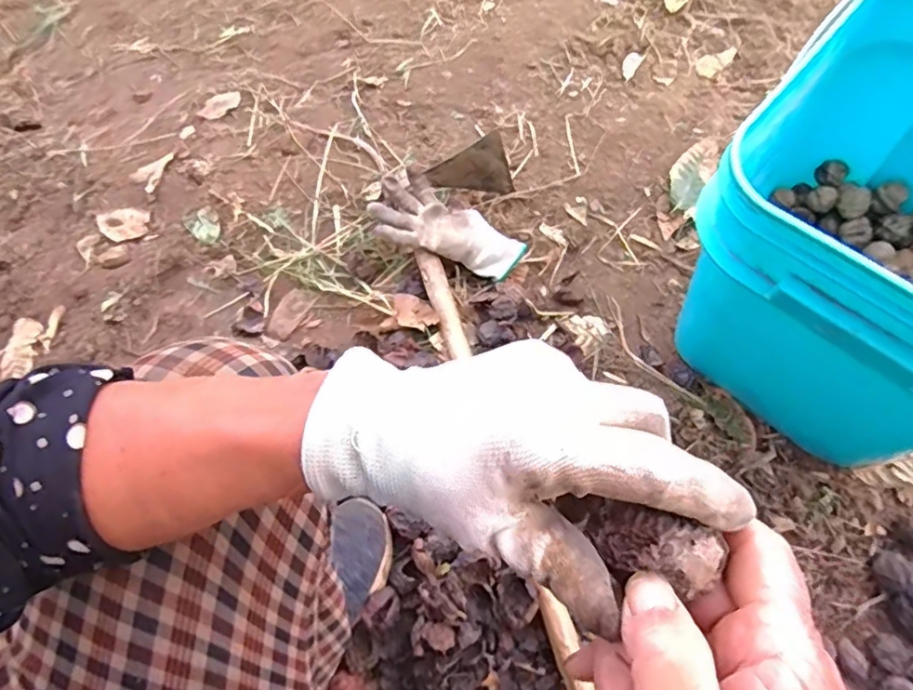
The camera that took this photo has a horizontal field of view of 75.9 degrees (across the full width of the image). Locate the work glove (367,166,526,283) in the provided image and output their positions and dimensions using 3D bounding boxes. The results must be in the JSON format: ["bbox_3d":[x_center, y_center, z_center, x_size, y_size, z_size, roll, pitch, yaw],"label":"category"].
[{"bbox_3d":[-0.010,-0.154,0.778,0.199,0.039,0.092,25,66,-2],"label":"work glove"}]

